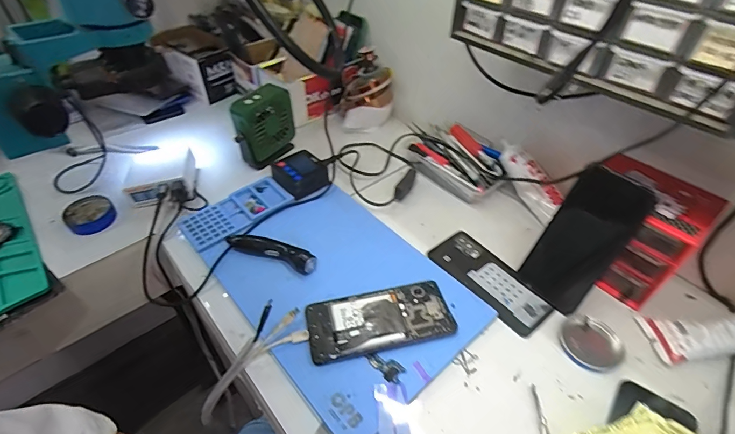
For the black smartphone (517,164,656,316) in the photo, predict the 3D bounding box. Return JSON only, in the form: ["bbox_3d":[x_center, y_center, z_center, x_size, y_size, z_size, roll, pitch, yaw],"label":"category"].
[{"bbox_3d":[0.242,0.028,0.440,0.008,0.160,0.073,-5,35,-48],"label":"black smartphone"}]

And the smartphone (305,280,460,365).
[{"bbox_3d":[0.014,0.114,0.431,0.157,0.012,0.073,-10,45,-10],"label":"smartphone"}]

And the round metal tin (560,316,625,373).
[{"bbox_3d":[0.245,0.137,0.425,0.055,0.010,0.061,-15,46,-15],"label":"round metal tin"}]

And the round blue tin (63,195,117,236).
[{"bbox_3d":[-0.394,-0.002,0.555,0.058,0.028,0.058,0,44,0],"label":"round blue tin"}]

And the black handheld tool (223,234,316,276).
[{"bbox_3d":[-0.121,0.045,0.493,0.119,0.025,0.024,15,46,14],"label":"black handheld tool"}]

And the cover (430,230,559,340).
[{"bbox_3d":[0.154,0.078,0.491,0.067,0.008,0.152,-28,51,-26],"label":"cover"}]

